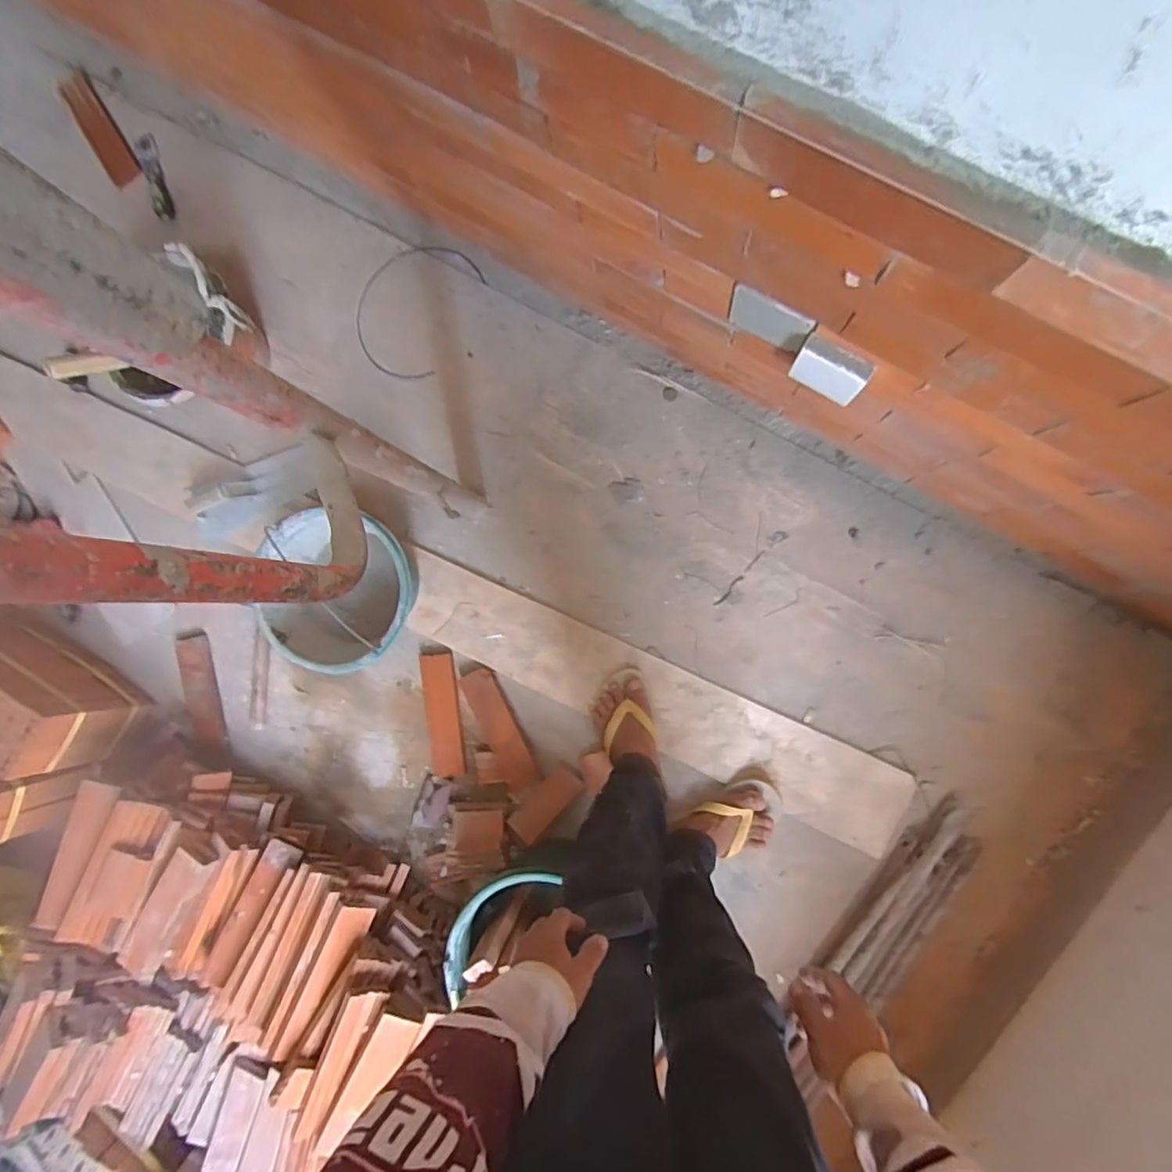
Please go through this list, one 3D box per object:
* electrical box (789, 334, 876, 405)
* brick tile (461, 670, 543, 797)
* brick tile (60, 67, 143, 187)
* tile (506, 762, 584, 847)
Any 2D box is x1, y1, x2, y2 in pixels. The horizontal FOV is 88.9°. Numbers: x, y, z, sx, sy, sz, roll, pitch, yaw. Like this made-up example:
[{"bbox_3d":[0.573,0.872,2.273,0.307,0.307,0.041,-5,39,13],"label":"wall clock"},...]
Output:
[{"bbox_3d":[0.301,-0.265,0.737,0.087,0.067,0.033,28,96,6],"label":"electrical box"},{"bbox_3d":[-0.158,0.266,1.113,0.068,0.030,0.230,-26,88,7],"label":"brick tile"},{"bbox_3d":[-0.991,-0.930,1.216,0.071,0.021,0.238,-27,88,6],"label":"brick tile"},{"bbox_3d":[-0.075,0.400,1.099,0.060,0.010,0.151,41,85,12],"label":"tile"}]

